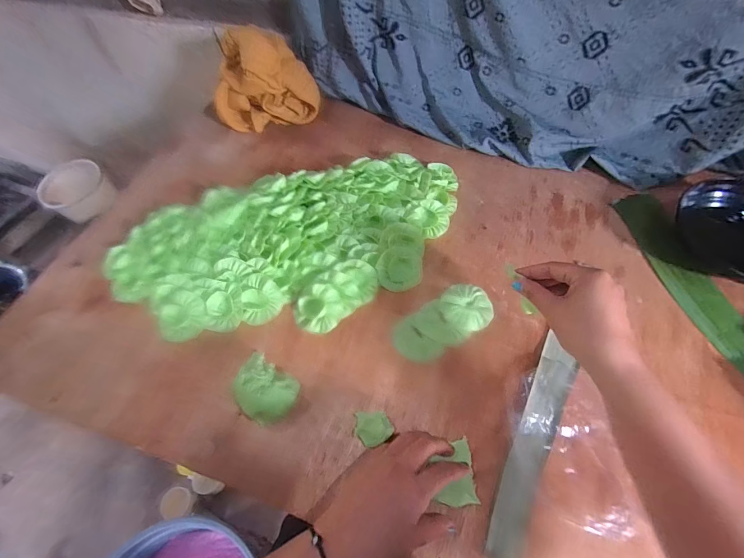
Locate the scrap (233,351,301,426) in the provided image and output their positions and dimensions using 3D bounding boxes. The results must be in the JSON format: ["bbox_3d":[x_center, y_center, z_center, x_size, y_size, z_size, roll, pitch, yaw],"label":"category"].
[{"bbox_3d":[-0.128,0.136,0.426,0.077,0.051,0.061,28,66,18],"label":"scrap"}]

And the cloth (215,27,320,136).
[{"bbox_3d":[-0.216,-0.381,0.689,0.211,0.161,0.088,-9,61,-2],"label":"cloth"}]

